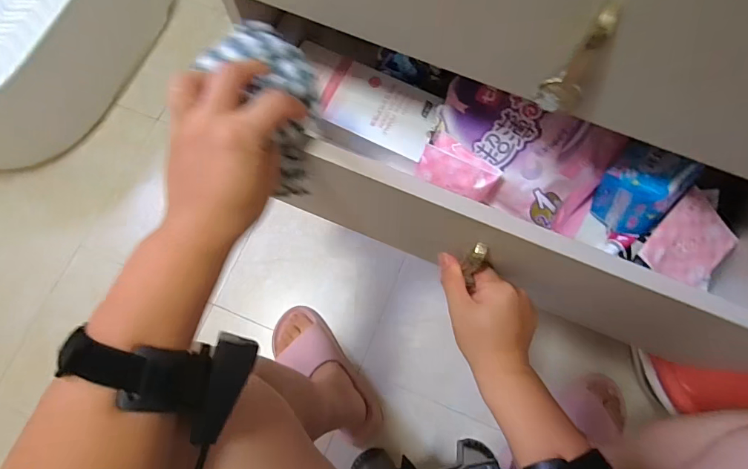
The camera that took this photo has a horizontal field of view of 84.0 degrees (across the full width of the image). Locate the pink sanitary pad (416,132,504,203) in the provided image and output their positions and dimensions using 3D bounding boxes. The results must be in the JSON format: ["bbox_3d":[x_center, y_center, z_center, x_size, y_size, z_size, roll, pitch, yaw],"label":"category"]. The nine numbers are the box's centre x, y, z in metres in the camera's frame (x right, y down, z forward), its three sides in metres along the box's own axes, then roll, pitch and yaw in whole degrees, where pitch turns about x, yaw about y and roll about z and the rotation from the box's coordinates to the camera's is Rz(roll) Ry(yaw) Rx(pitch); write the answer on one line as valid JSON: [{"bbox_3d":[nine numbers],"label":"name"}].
[{"bbox_3d":[0.087,-0.068,0.410,0.077,0.023,0.051,24,76,7],"label":"pink sanitary pad"}]

